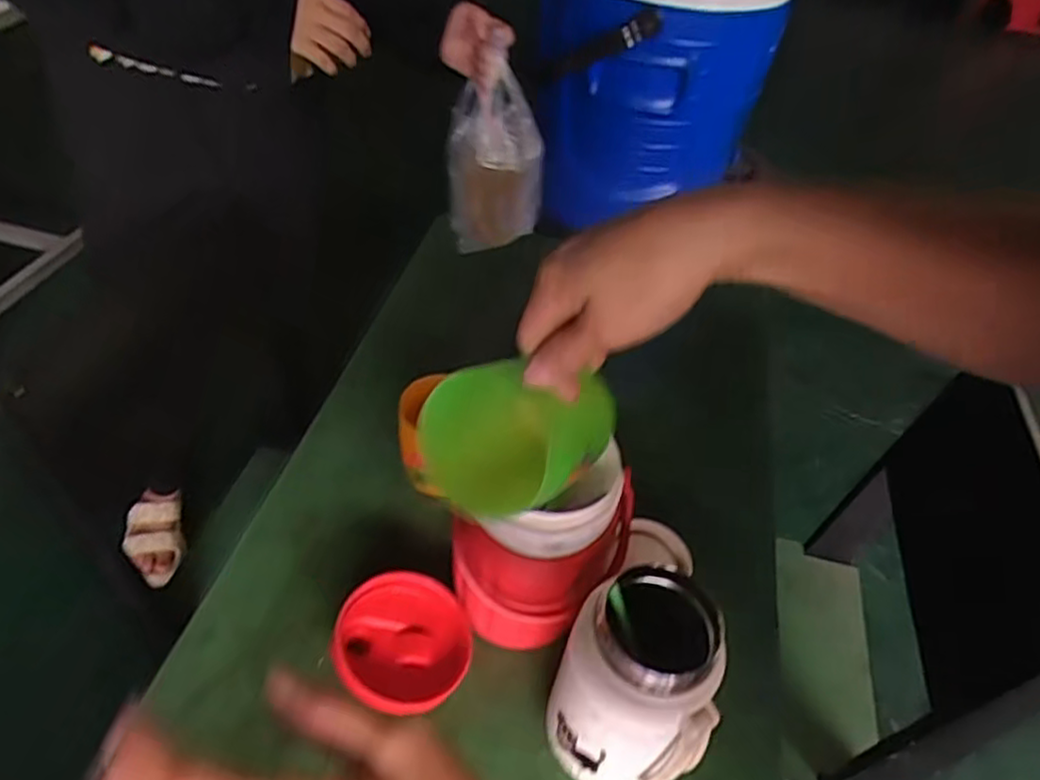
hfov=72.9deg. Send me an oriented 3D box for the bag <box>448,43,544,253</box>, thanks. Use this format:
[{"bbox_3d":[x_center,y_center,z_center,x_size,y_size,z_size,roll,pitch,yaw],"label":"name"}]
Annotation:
[{"bbox_3d":[-0.030,-0.264,0.853,0.111,0.212,0.087,4,46,-4],"label":"bag"}]

